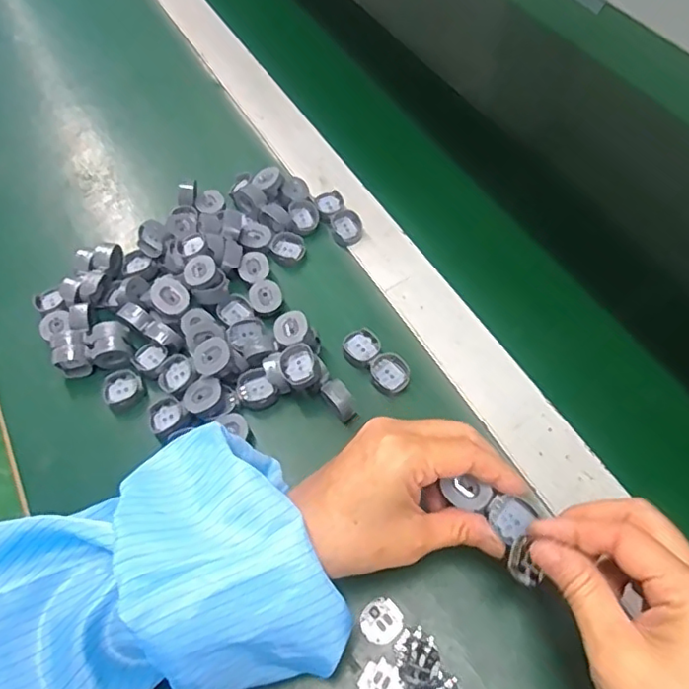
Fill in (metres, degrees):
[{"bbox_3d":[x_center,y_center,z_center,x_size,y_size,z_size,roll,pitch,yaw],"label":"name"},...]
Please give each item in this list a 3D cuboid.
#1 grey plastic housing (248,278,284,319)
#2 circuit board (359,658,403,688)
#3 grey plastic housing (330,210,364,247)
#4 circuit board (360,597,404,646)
[{"bbox_3d":[-0.061,-0.035,0.460,0.026,0.012,0.031,-25,60,-11],"label":"grey plastic housing"},{"bbox_3d":[0.020,0.189,0.323,0.022,0.004,0.023,-14,59,-5],"label":"circuit board"},{"bbox_3d":[0.002,-0.099,0.499,0.027,0.014,0.030,-6,59,0],"label":"grey plastic housing"},{"bbox_3d":[0.022,0.162,0.341,0.024,0.004,0.023,-41,64,-19],"label":"circuit board"}]

